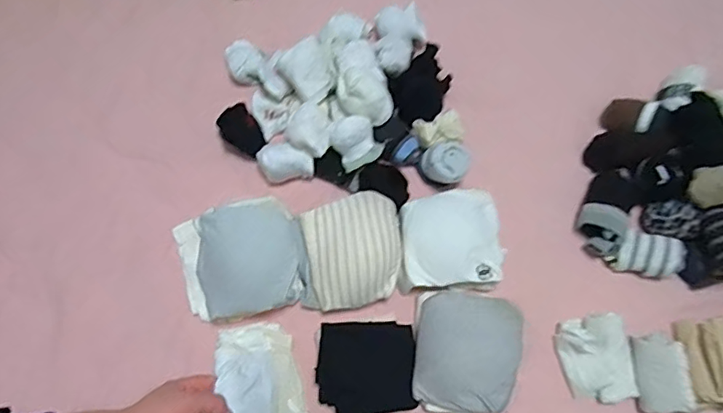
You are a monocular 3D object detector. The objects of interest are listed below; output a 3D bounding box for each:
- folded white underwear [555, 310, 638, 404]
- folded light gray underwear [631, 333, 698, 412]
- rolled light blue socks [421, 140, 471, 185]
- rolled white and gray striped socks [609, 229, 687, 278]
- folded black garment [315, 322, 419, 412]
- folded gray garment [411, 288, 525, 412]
[{"bbox_3d":[0.308,0.197,0.675,0.095,0.030,0.111,-2,75,-2],"label":"folded white underwear"},{"bbox_3d":[0.385,0.216,0.666,0.058,0.029,0.096,-6,75,-3],"label":"folded light gray underwear"},{"bbox_3d":[0.116,-0.059,0.719,0.068,0.056,0.054,25,76,5],"label":"rolled light blue socks"},{"bbox_3d":[0.391,0.065,0.702,0.088,0.038,0.058,14,75,2],"label":"rolled white and gray striped socks"},{"bbox_3d":[0.007,0.210,0.666,0.122,0.032,0.116,0,75,-1],"label":"folded black garment"},{"bbox_3d":[0.131,0.182,0.649,0.127,0.068,0.153,7,75,0],"label":"folded gray garment"}]

